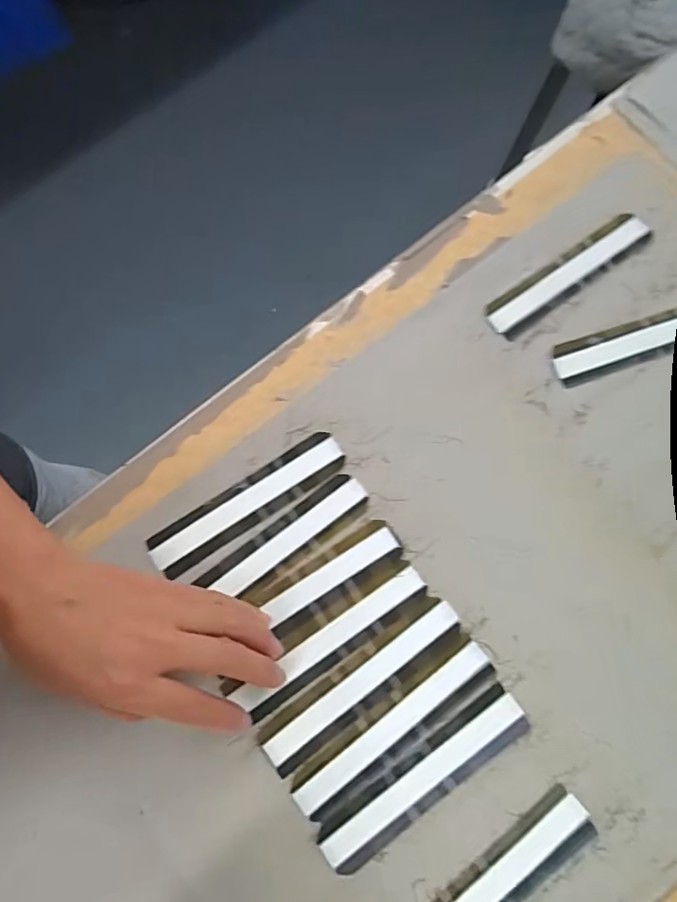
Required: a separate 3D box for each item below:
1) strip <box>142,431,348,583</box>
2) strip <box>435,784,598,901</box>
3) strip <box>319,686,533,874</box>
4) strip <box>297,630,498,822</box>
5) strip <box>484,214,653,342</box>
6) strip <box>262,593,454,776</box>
[{"bbox_3d":[-0.060,0.034,0.376,0.139,0.004,0.032,-33,77,-8],"label":"strip"},{"bbox_3d":[0.088,0.255,0.323,0.142,0.004,0.031,-37,78,-9],"label":"strip"},{"bbox_3d":[0.051,0.196,0.336,0.140,0.004,0.031,-34,77,-8],"label":"strip"},{"bbox_3d":[0.033,0.168,0.344,0.139,0.004,0.031,-36,78,-9],"label":"strip"},{"bbox_3d":[0.170,-0.130,0.414,0.141,0.006,0.030,-35,77,-8],"label":"strip"},{"bbox_3d":[0.015,0.143,0.349,0.141,0.004,0.028,-36,78,-9],"label":"strip"}]

